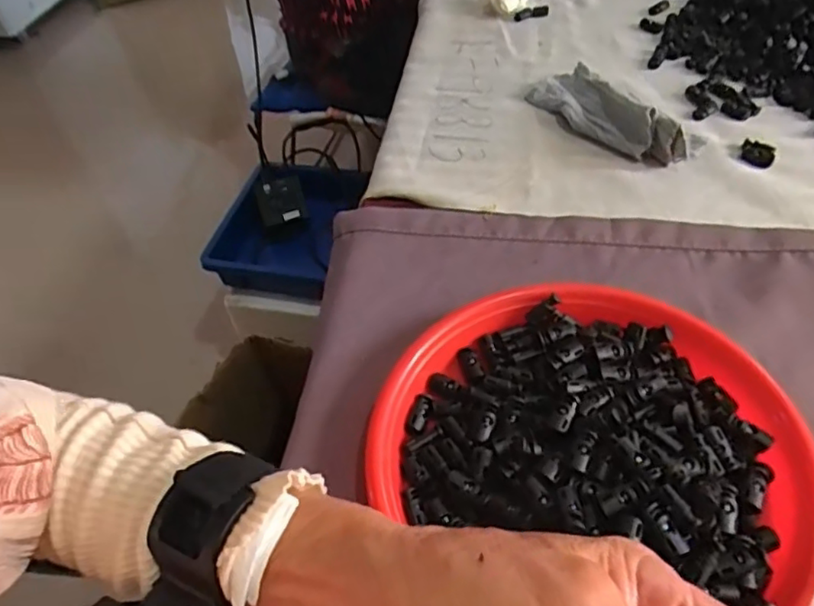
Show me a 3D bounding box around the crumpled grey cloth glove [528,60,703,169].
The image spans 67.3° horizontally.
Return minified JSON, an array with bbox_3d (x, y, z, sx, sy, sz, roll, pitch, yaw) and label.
[{"bbox_3d":[0.202,-0.196,0.602,0.074,0.042,0.181,-33,55,-20],"label":"crumpled grey cloth glove"}]

